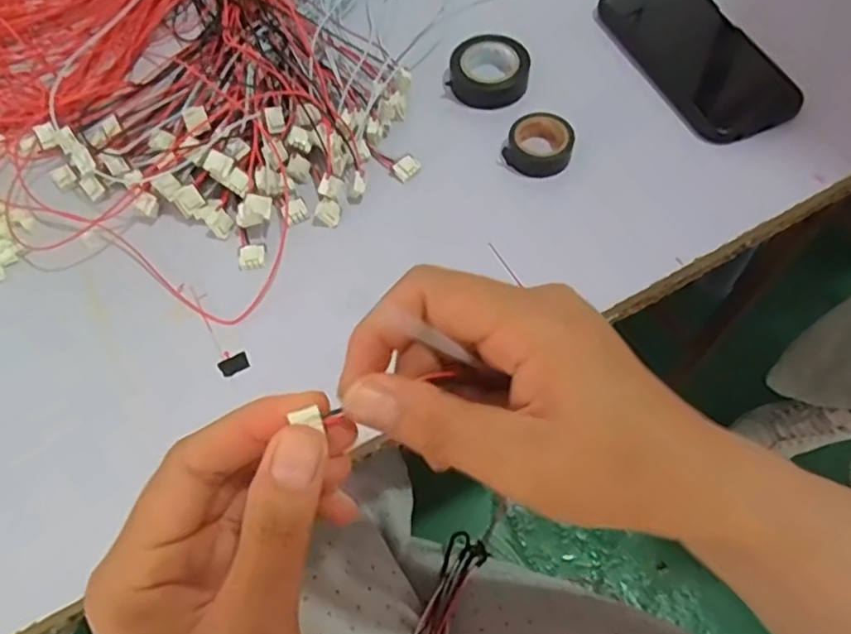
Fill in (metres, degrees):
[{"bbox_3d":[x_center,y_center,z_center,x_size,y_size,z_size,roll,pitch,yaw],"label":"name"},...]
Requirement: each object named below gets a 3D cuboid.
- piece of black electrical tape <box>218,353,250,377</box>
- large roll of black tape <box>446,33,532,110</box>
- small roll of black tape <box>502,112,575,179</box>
[{"bbox_3d":[-0.118,0.029,0.385,0.017,0.004,0.012,-26,65,-12],"label":"piece of black electrical tape"},{"bbox_3d":[0.050,-0.189,0.482,0.058,0.020,0.062,-1,63,2],"label":"large roll of black tape"},{"bbox_3d":[0.081,-0.123,0.447,0.044,0.024,0.040,-1,63,2],"label":"small roll of black tape"}]

